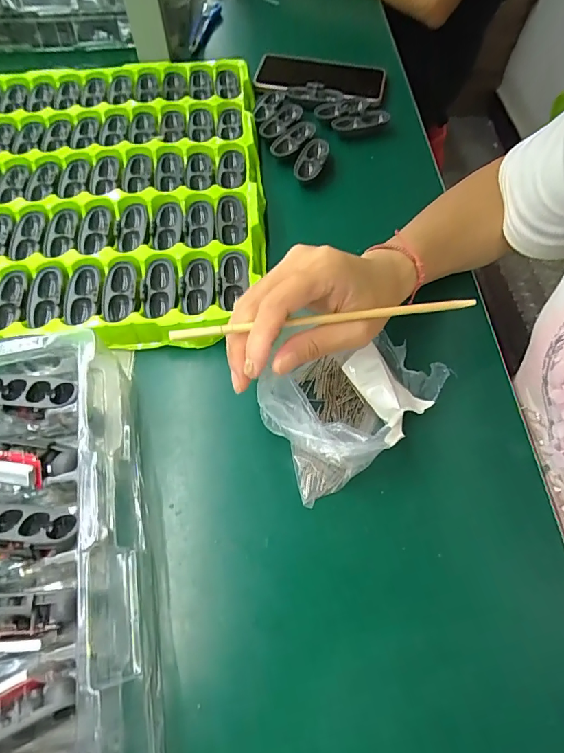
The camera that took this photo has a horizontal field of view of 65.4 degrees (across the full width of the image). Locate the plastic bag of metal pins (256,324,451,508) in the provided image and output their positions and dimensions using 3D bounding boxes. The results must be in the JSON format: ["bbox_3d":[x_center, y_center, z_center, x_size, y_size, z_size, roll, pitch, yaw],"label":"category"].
[{"bbox_3d":[0.054,0.011,0.323,0.139,0.043,0.098,-28,65,-15],"label":"plastic bag of metal pins"}]

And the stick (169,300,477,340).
[{"bbox_3d":[0.029,-0.036,0.267,0.190,0.006,0.006,-8,61,-8],"label":"stick"}]

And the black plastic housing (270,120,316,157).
[{"bbox_3d":[0.015,-0.265,0.497,0.069,0.015,0.028,-41,69,-20],"label":"black plastic housing"}]

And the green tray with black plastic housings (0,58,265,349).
[{"bbox_3d":[-0.318,-0.191,0.431,0.582,0.029,0.405,-6,61,-4],"label":"green tray with black plastic housings"}]

